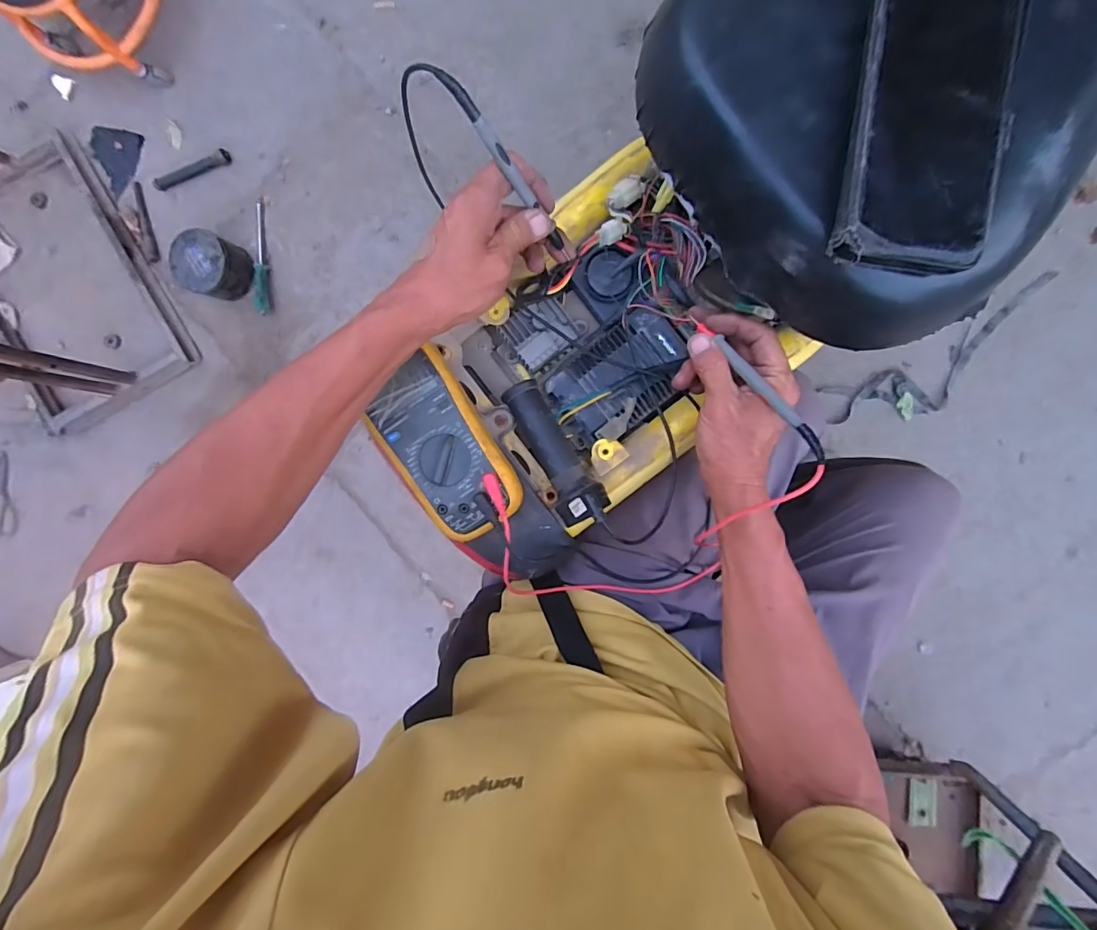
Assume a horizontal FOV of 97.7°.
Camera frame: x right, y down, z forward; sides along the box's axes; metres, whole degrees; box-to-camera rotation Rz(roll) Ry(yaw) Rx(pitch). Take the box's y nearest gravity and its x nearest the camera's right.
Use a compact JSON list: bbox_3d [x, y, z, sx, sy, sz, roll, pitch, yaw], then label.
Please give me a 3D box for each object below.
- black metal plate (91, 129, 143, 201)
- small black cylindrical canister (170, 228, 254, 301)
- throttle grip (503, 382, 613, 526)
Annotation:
[{"bbox_3d":[-0.965,-0.679,1.059,0.105,0.009,0.138,26,96,-7],"label":"black metal plate"},{"bbox_3d":[-0.710,-0.423,1.025,0.132,0.088,0.122,0,95,4],"label":"small black cylindrical canister"},{"bbox_3d":[0.004,-0.012,0.431,0.041,0.039,0.143,-31,76,6],"label":"throttle grip"}]

